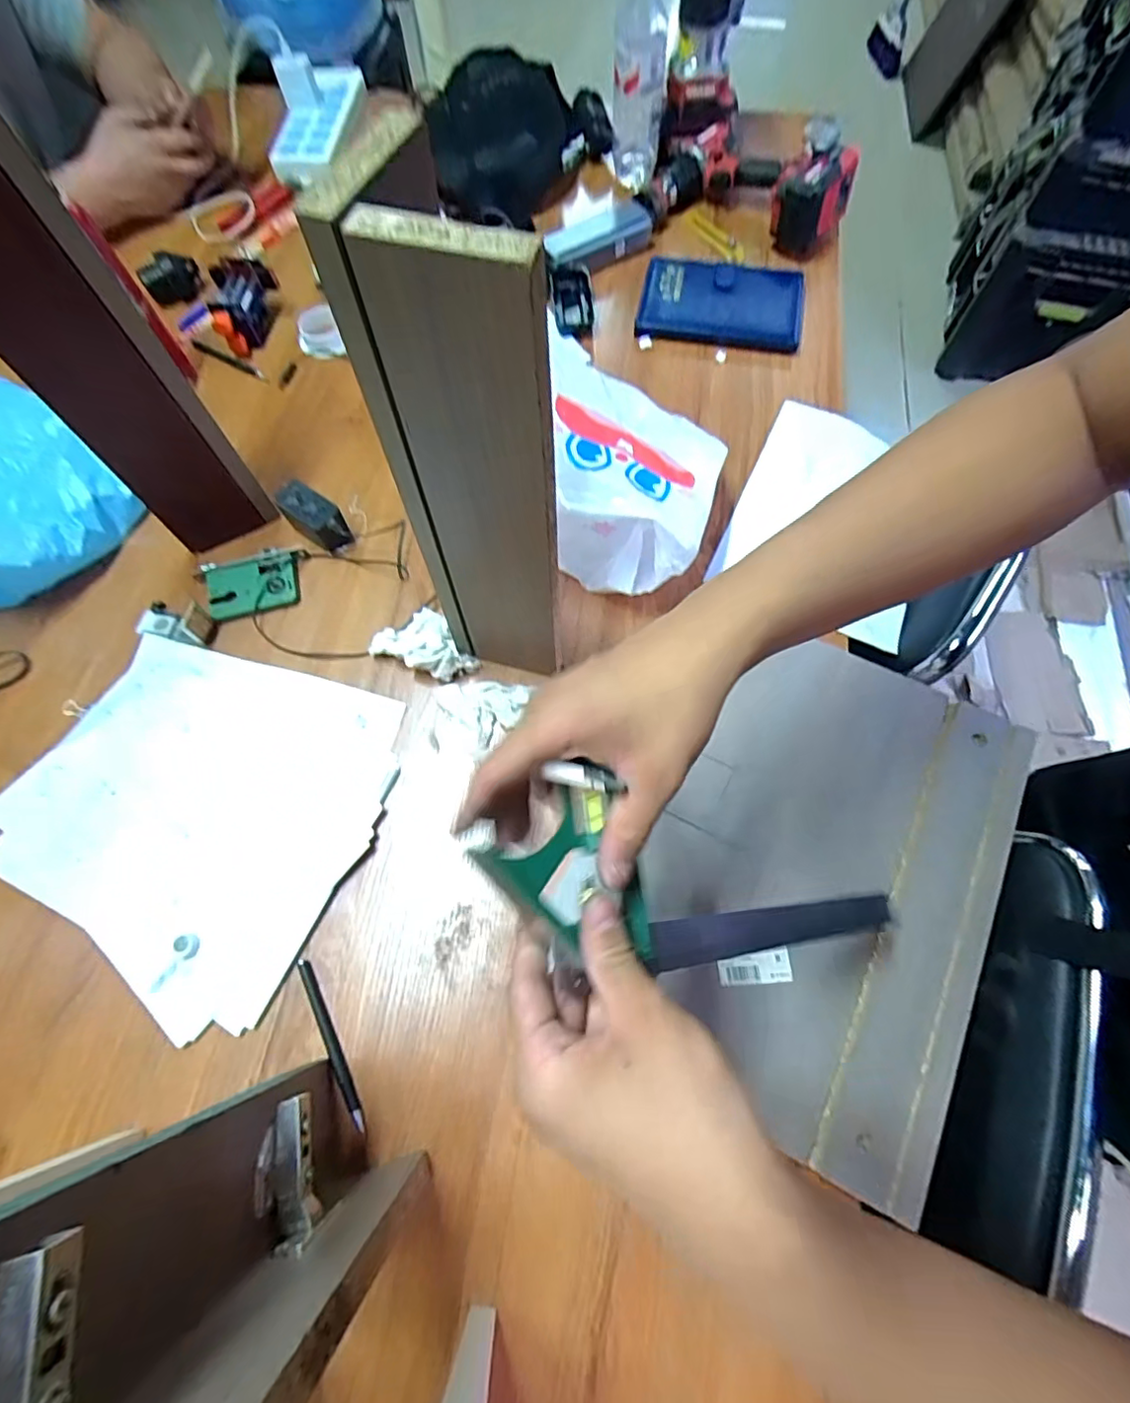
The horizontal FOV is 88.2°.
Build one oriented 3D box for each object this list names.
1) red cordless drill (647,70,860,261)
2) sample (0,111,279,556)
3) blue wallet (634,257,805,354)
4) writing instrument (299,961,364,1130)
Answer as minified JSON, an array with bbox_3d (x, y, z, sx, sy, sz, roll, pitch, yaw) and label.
[{"bbox_3d":[0.262,-0.784,0.856,0.316,0.095,0.224,30,71,14],"label":"red cordless drill"},{"bbox_3d":[-0.386,-0.275,0.492,0.103,0.401,0.026,-37,70,-13],"label":"sample"},{"bbox_3d":[0.214,-0.550,0.801,0.216,0.021,0.157,7,67,5],"label":"blue wallet"},{"bbox_3d":[-0.191,0.276,0.473,0.011,0.006,0.135,-30,69,-11],"label":"writing instrument"}]

